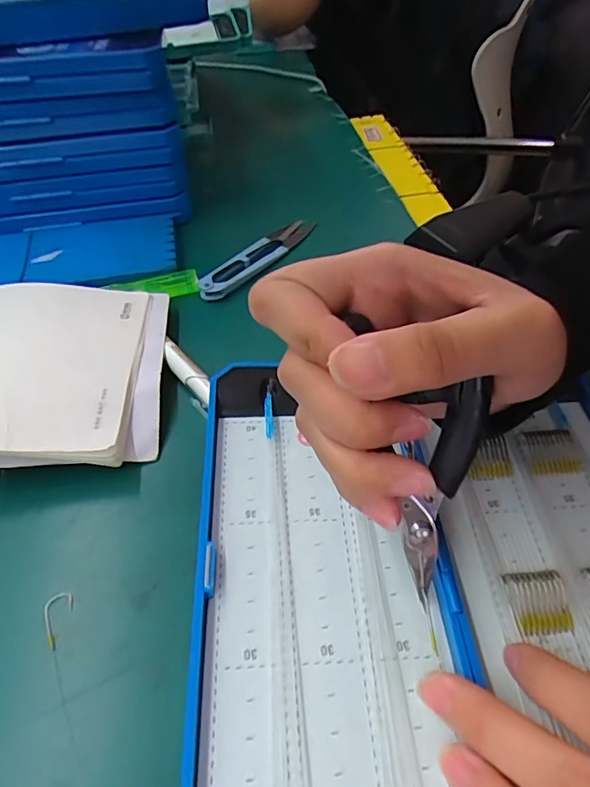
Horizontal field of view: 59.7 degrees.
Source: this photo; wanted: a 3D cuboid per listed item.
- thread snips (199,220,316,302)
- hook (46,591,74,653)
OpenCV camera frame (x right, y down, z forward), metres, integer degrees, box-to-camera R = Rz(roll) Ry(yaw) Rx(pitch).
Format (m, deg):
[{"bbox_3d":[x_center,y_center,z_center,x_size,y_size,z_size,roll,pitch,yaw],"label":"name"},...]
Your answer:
[{"bbox_3d":[-0.024,-0.094,0.353,0.023,0.008,0.104,27,52,25],"label":"thread snips"},{"bbox_3d":[-0.088,0.083,0.190,0.010,0.004,0.020,-14,48,-12],"label":"hook"}]

